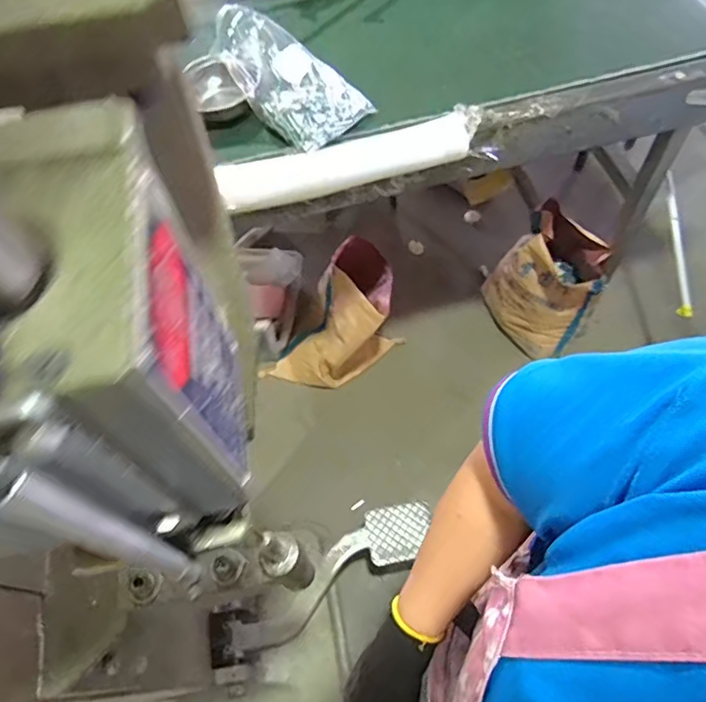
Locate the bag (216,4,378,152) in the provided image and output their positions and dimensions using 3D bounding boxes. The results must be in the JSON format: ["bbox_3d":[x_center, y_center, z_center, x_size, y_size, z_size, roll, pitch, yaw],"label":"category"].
[{"bbox_3d":[-0.105,-0.459,0.896,0.226,0.127,0.150,36,69,21],"label":"bag"}]

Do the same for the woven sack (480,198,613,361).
[{"bbox_3d":[0.501,-0.177,1.481,0.266,0.382,0.208,17,63,13],"label":"woven sack"}]

